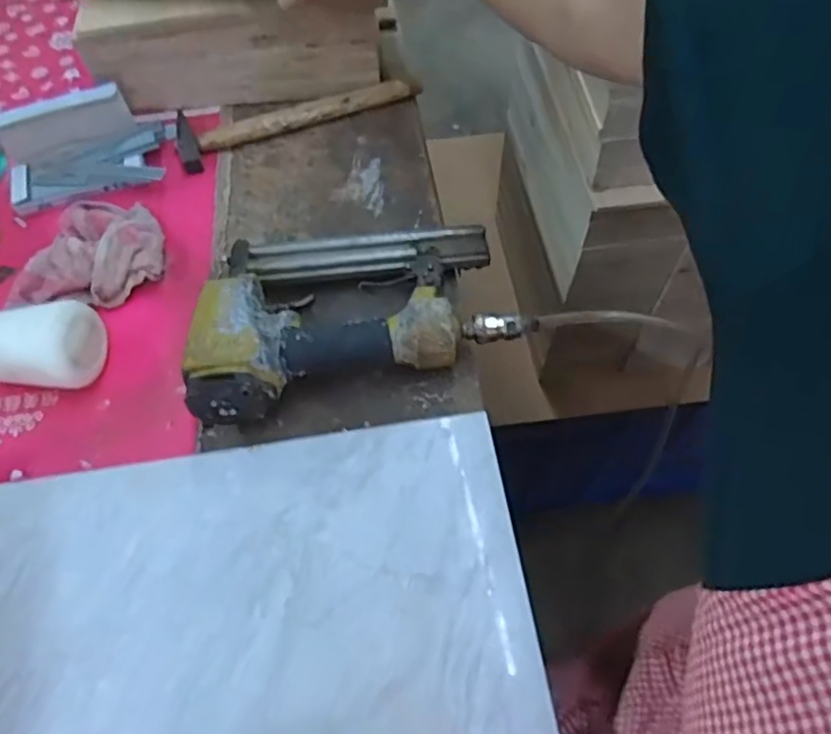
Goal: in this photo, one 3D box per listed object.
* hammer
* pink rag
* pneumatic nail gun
[{"bbox_3d":[-0.128,-0.260,0.635,0.229,0.018,0.080,-23,62,-11],"label":"hammer"},{"bbox_3d":[-0.276,-0.105,0.544,0.118,0.027,0.114,3,60,3],"label":"pink rag"},{"bbox_3d":[-0.054,-0.057,0.490,0.240,0.055,0.156,-14,60,-7],"label":"pneumatic nail gun"}]

